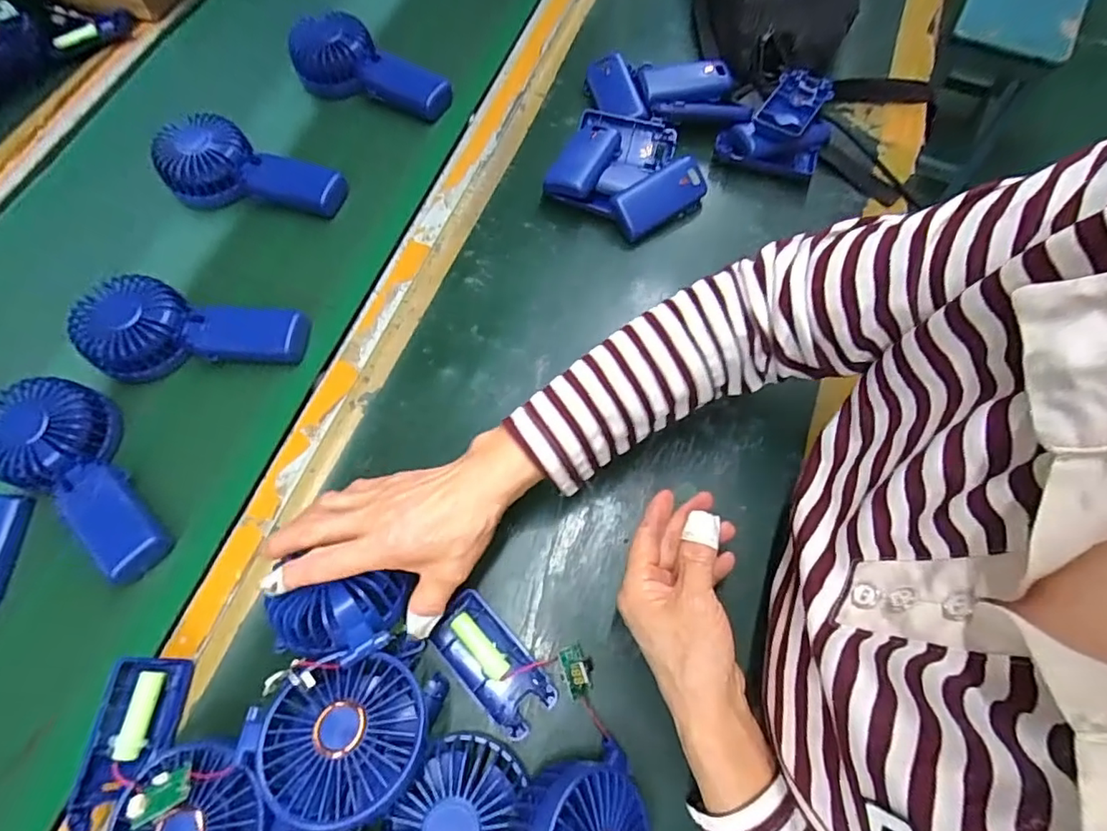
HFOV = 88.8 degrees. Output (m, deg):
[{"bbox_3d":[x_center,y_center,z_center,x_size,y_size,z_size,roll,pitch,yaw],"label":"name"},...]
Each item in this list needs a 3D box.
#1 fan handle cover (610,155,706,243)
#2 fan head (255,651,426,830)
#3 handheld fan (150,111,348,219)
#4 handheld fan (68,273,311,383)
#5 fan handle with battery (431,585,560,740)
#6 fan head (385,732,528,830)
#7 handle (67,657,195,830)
[{"bbox_3d":[0.099,-0.199,0.518,0.090,0.019,0.044,-33,108,-10],"label":"fan handle cover"},{"bbox_3d":[-0.115,0.176,0.314,0.081,0.035,0.081,3,49,-3],"label":"fan head"},{"bbox_3d":[-0.288,-0.228,0.538,0.180,0.040,0.083,21,70,12],"label":"handheld fan"},{"bbox_3d":[-0.297,-0.073,0.474,0.174,0.044,0.081,0,67,3],"label":"handheld fan"},{"bbox_3d":[-0.041,0.166,0.381,0.043,0.013,0.091,-42,71,-14],"label":"fan handle with battery"},{"bbox_3d":[-0.053,0.231,0.329,0.073,0.041,0.075,23,70,12],"label":"fan head"},{"bbox_3d":[-0.261,0.198,0.349,0.020,0.045,0.089,-13,59,39],"label":"handle"}]

